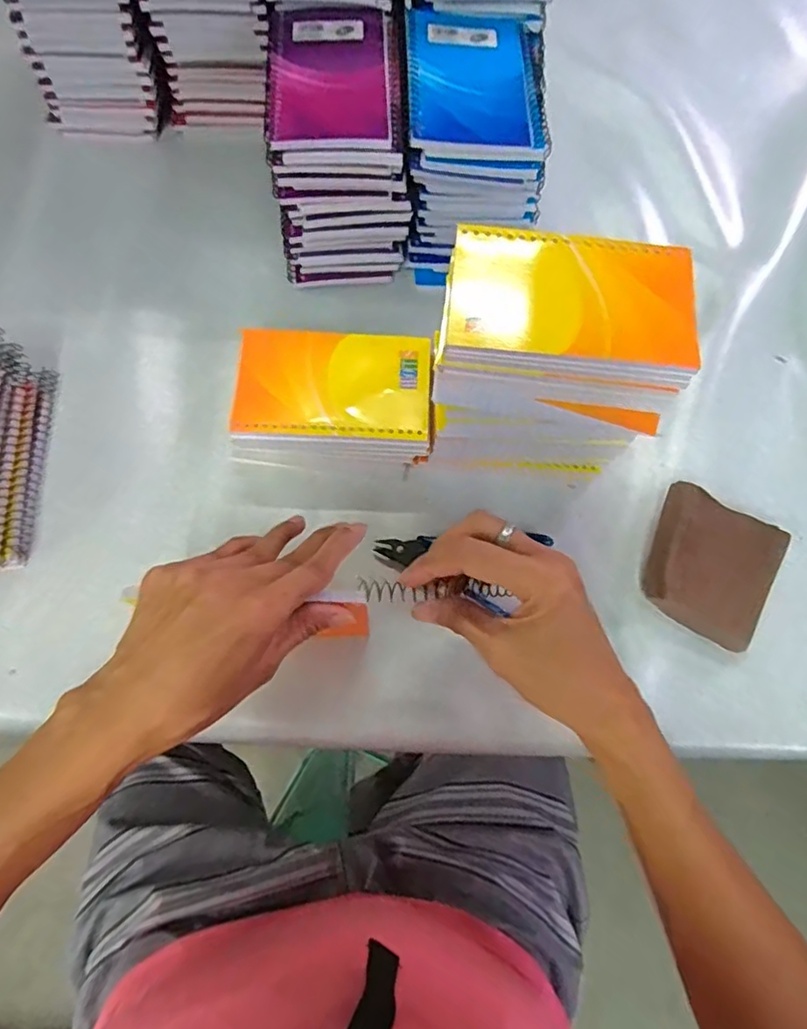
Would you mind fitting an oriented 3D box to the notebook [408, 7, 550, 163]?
[{"bbox_3d":[0.051,-0.307,0.417,0.092,0.016,0.127,1,70,-2],"label":"notebook"}]

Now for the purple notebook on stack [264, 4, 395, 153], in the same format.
[{"bbox_3d":[-0.050,-0.307,0.416,0.084,0.015,0.130,-1,70,-3],"label":"purple notebook on stack"}]

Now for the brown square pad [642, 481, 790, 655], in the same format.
[{"bbox_3d":[0.206,0.036,0.396,0.086,0.028,0.090,27,72,8],"label":"brown square pad"}]

